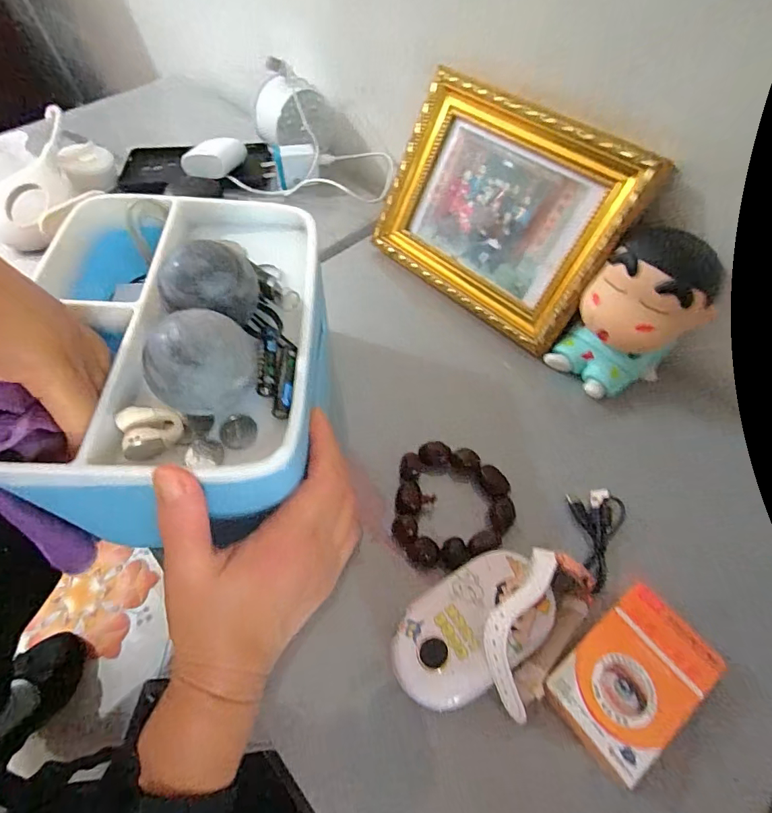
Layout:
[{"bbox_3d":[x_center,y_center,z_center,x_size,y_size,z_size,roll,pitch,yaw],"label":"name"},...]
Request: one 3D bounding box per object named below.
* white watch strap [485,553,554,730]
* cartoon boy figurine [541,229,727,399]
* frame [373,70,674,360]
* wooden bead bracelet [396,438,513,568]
[{"bbox_3d":[0.070,0.116,0.242,0.031,0.019,0.085,15,59,9],"label":"white watch strap"},{"bbox_3d":[0.181,-0.063,0.334,0.076,0.109,0.076,-37,65,-21],"label":"cartoon boy figurine"},{"bbox_3d":[0.091,-0.162,0.377,0.202,0.153,0.018,41,33,23],"label":"frame"},{"bbox_3d":[0.046,0.067,0.305,0.077,0.013,0.084,7,58,4],"label":"wooden bead bracelet"}]

